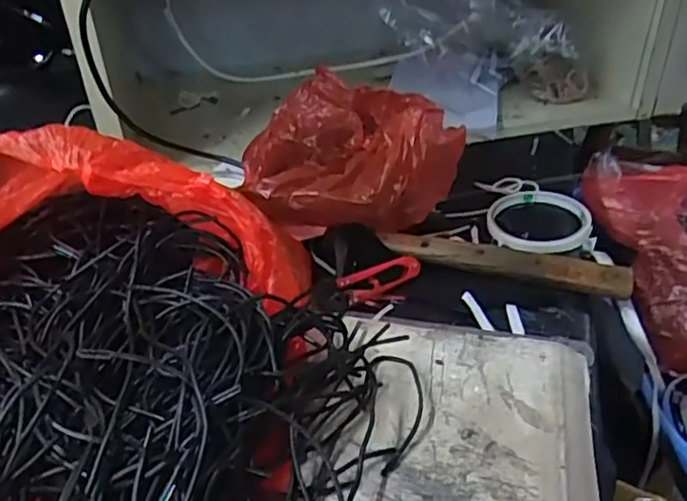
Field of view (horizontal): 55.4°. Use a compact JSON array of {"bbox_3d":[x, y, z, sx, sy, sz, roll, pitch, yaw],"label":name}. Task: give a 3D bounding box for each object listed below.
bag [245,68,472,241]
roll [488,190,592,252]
[{"bbox_3d":[0.003,-0.091,0.573,0.184,0.084,0.198,-3,36,0],"label":"bag"},{"bbox_3d":[0.169,-0.029,0.567,0.084,0.017,0.087,-1,36,1],"label":"roll"}]

